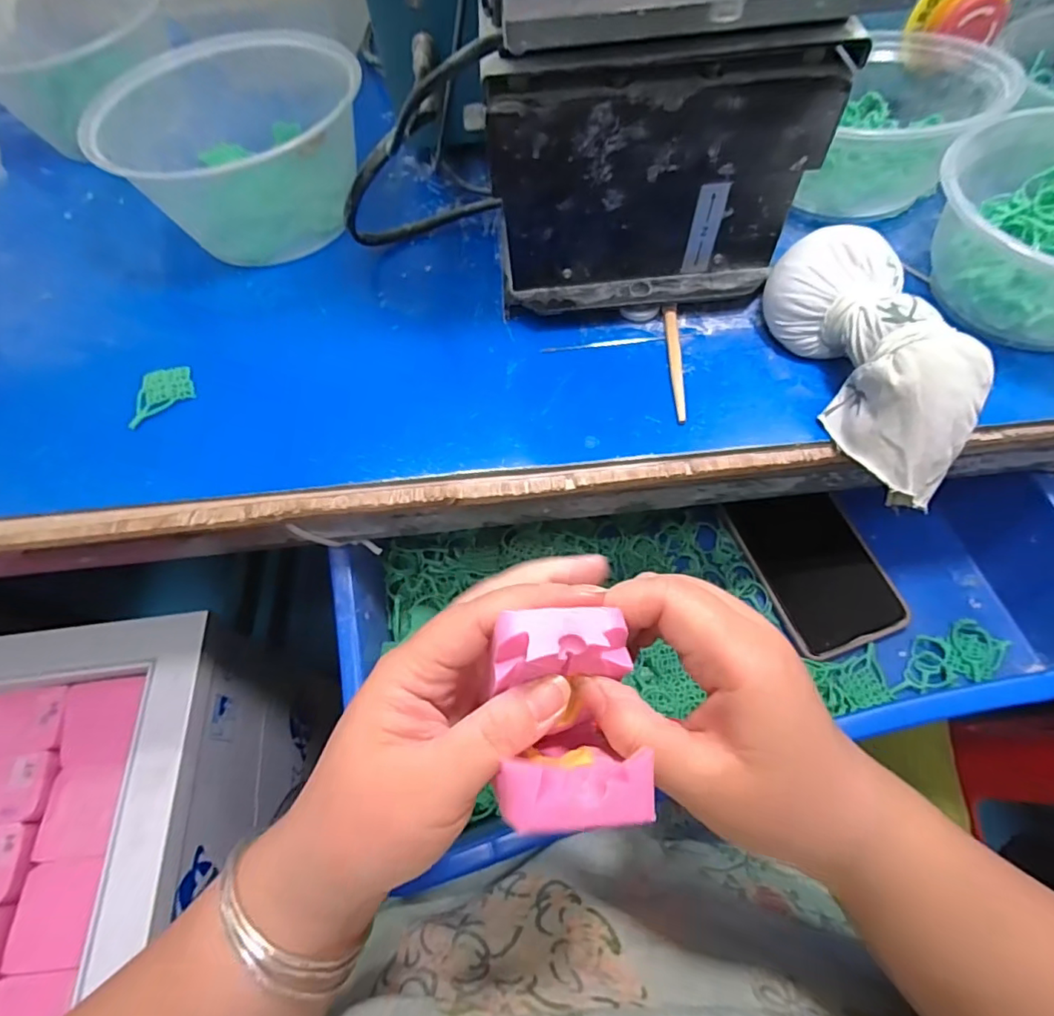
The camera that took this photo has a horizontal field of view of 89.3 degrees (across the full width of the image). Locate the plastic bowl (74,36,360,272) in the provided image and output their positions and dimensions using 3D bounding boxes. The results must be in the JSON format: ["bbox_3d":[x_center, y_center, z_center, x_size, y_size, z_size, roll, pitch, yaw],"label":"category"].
[{"bbox_3d":[-0.185,-0.248,0.363,0.152,0.079,0.150,-2,62,3],"label":"plastic bowl"}]

